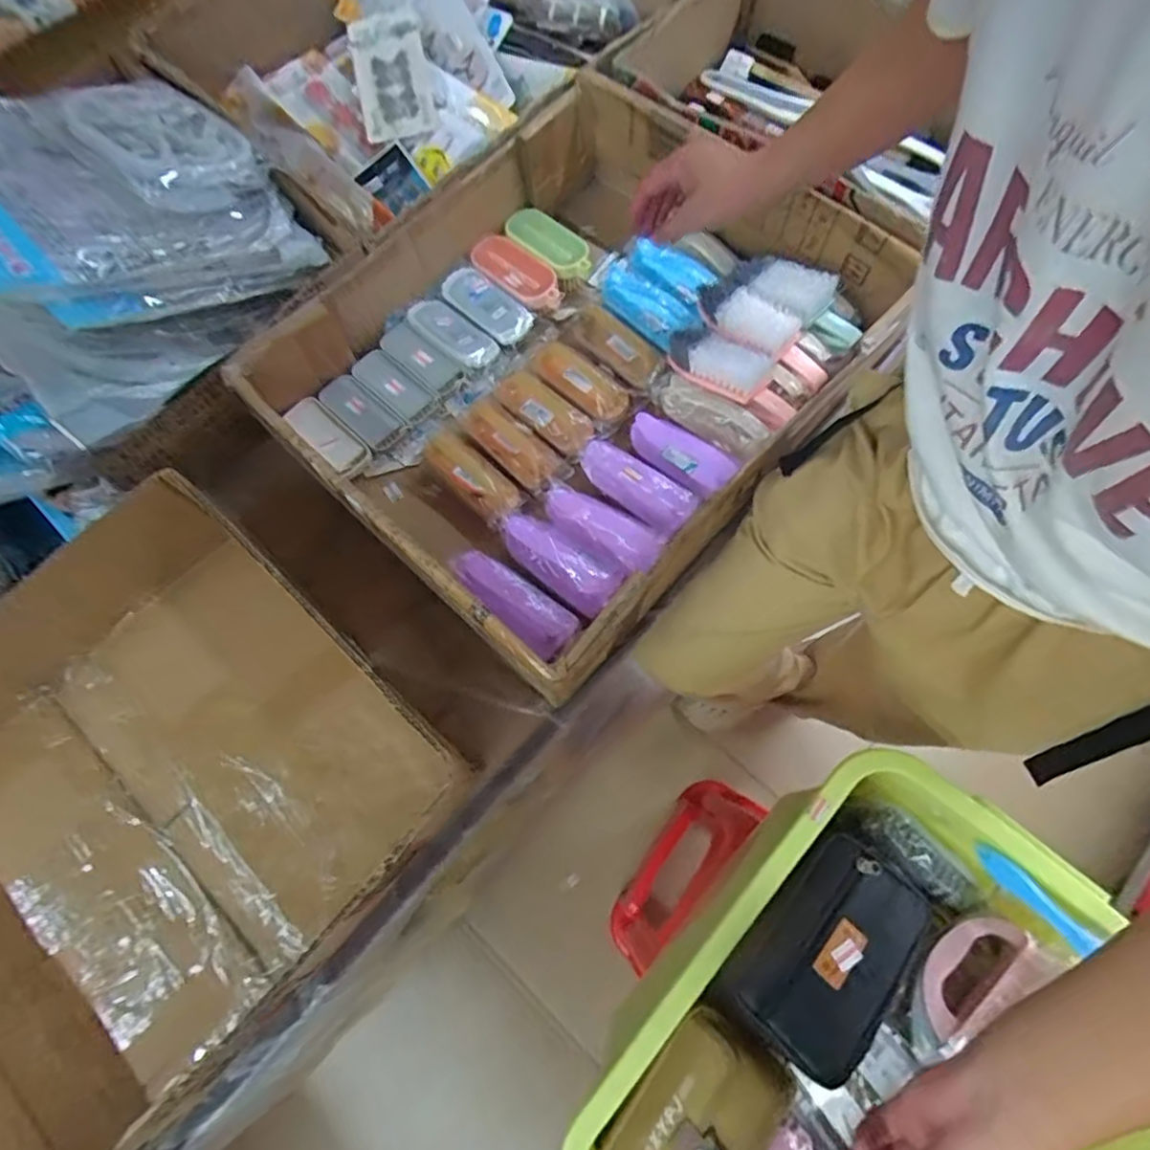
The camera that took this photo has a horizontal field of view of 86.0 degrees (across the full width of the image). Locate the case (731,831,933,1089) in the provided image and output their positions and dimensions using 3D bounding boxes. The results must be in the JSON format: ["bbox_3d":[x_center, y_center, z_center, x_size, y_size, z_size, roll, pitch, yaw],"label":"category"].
[{"bbox_3d":[0.223,0.325,0.537,0.103,0.045,0.175,39,77,14],"label":"case"}]

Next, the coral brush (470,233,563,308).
[{"bbox_3d":[-0.068,-0.385,0.783,0.124,0.031,0.053,34,76,13],"label":"coral brush"}]

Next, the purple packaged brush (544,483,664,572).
[{"bbox_3d":[0.026,-0.053,0.647,0.132,0.027,0.045,34,76,13],"label":"purple packaged brush"}]

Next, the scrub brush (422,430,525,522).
[{"bbox_3d":[-0.119,-0.114,0.703,0.131,0.024,0.046,42,78,15],"label":"scrub brush"}]

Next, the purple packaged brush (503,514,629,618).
[{"bbox_3d":[-0.020,-0.019,0.638,0.139,0.030,0.058,36,76,13],"label":"purple packaged brush"}]

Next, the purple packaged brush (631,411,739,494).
[{"bbox_3d":[0.114,-0.131,0.680,0.121,0.043,0.046,34,76,13],"label":"purple packaged brush"}]

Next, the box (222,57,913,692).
[{"bbox_3d":[0.001,-0.243,0.701,0.497,0.141,0.574,43,78,15],"label":"box"}]

